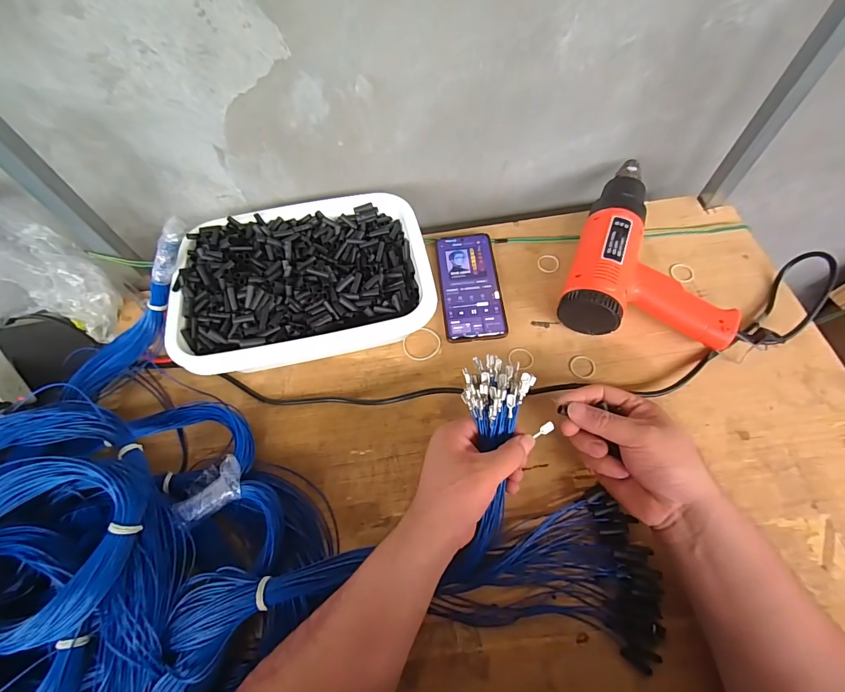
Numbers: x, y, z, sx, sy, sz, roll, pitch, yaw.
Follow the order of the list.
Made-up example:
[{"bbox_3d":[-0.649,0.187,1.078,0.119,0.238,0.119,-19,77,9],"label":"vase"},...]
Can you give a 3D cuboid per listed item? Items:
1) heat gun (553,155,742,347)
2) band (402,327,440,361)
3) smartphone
[{"bbox_3d":[0.297,-0.119,0.504,0.187,0.073,0.274,20,65,14],"label":"heat gun"},{"bbox_3d":[0.000,-0.001,0.505,0.046,0.004,0.040,-31,71,-9],"label":"band"},{"bbox_3d":[0.063,-0.080,0.534,0.077,0.015,0.162,-5,62,1],"label":"smartphone"}]

